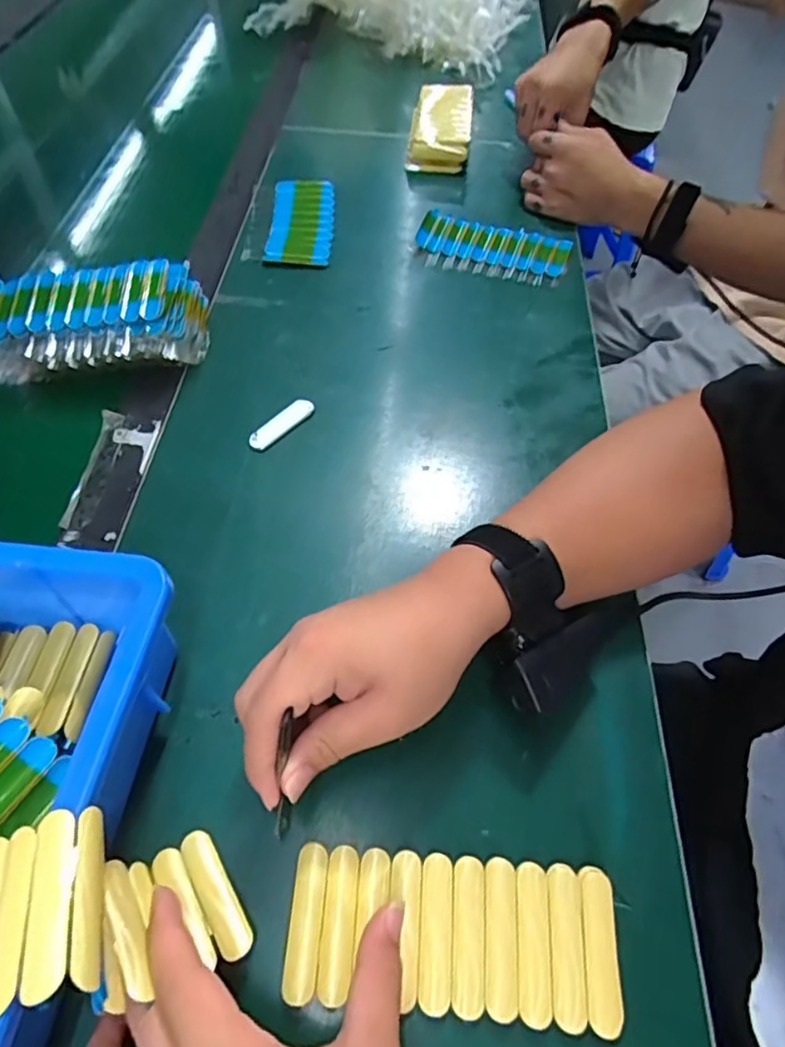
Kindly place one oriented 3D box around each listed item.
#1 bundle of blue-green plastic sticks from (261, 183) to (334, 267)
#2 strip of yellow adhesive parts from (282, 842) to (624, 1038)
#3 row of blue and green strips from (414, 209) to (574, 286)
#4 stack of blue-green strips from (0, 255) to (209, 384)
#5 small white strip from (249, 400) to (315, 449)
[{"bbox_3d":[-0.094,-0.315,0.616,0.065,0.012,0.144,0,56,0],"label":"bundle of blue-green plastic sticks"},{"bbox_3d":[0.029,0.194,0.283,0.153,0.005,0.062,6,57,1],"label":"strip of yellow adhesive parts"},{"bbox_3d":[0.103,-0.283,0.600,0.151,0.014,0.084,13,57,9],"label":"row of blue and green strips"},{"bbox_3d":[-0.246,-0.160,0.480,0.177,0.060,0.097,-7,57,-5],"label":"stack of blue-green strips"},{"bbox_3d":[-0.086,-0.078,0.462,0.016,0.005,0.059,37,64,22],"label":"small white strip"}]

